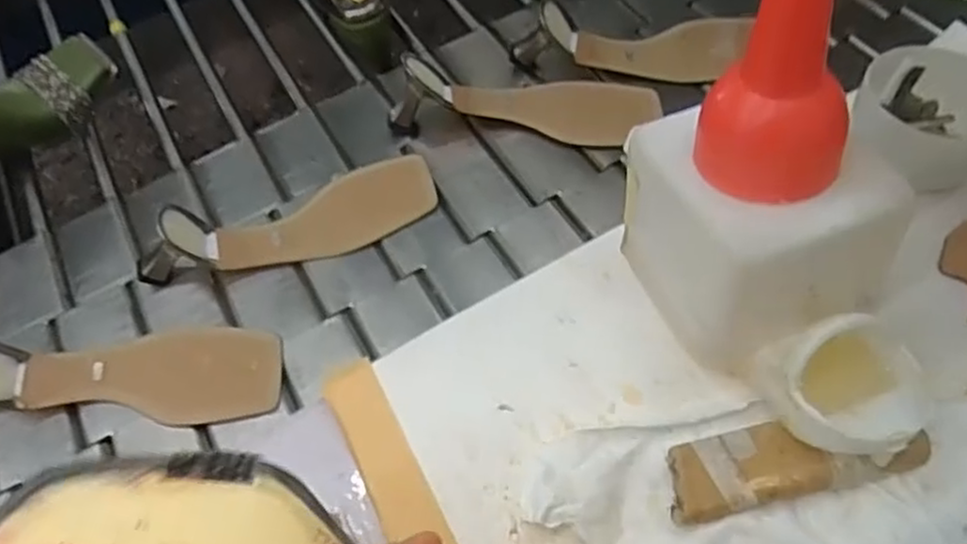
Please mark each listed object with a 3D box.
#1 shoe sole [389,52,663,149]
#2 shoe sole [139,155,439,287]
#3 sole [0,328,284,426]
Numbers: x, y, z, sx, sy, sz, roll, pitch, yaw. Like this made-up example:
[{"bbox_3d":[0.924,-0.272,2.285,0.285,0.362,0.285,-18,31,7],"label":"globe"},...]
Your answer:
[{"bbox_3d":[0.036,-0.153,0.626,0.235,0.052,0.066,6,58,9],"label":"shoe sole"},{"bbox_3d":[-0.160,-0.050,0.583,0.242,0.051,0.081,-17,57,-6],"label":"shoe sole"},{"bbox_3d":[-0.260,0.067,0.518,0.219,0.052,0.073,-4,57,2],"label":"sole"}]

